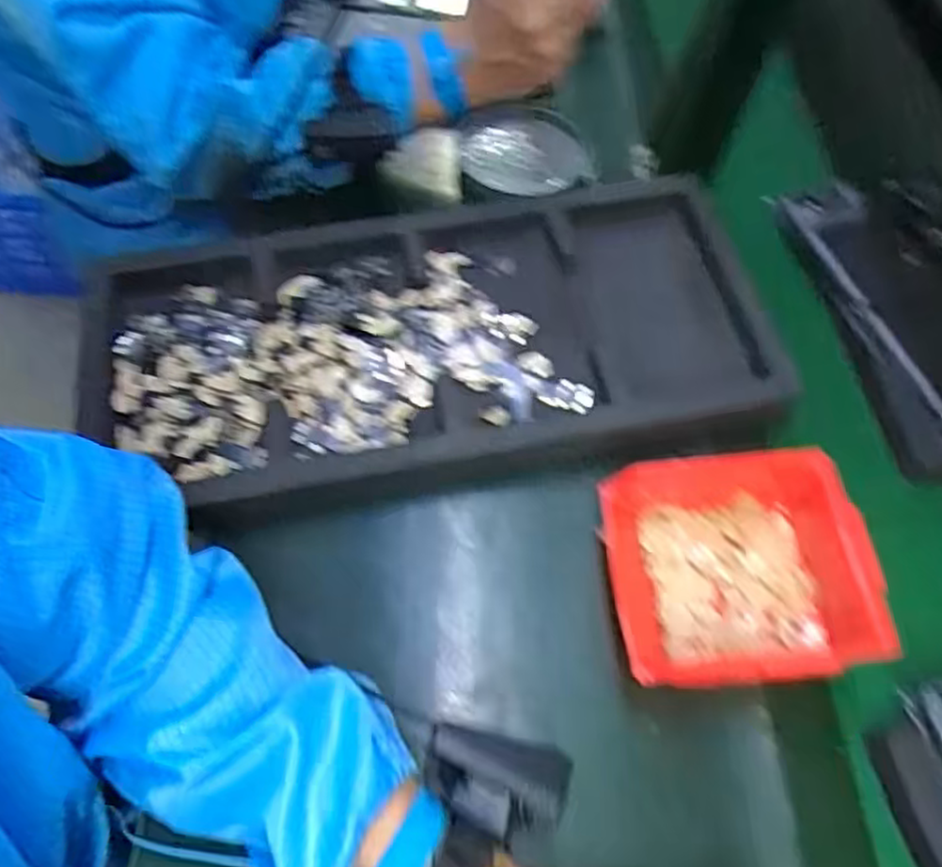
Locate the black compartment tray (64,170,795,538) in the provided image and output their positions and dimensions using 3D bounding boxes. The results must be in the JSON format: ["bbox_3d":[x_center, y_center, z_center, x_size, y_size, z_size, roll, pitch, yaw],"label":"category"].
[{"bbox_3d":[-0.024,-0.068,0.541,0.495,0.041,0.242,-7,60,-9],"label":"black compartment tray"}]

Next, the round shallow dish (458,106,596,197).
[{"bbox_3d":[0.051,-0.257,0.668,0.119,0.034,0.111,2,59,-3],"label":"round shallow dish"}]

